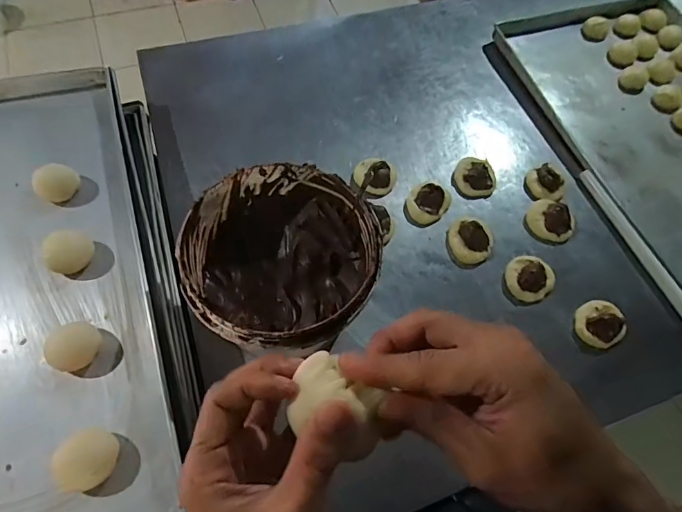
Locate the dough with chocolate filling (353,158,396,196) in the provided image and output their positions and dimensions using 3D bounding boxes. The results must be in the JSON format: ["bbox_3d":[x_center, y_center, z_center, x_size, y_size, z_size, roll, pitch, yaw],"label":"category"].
[{"bbox_3d":[0.058,-0.138,0.697,0.070,0.028,0.068,2,64,-4],"label":"dough with chocolate filling"}]

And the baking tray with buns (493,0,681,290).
[{"bbox_3d":[0.648,-0.237,0.767,0.459,0.035,0.689,-15,67,-11],"label":"baking tray with buns"}]

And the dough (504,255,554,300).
[{"bbox_3d":[0.291,0.031,0.629,0.072,0.024,0.068,-38,73,-19],"label":"dough"}]

